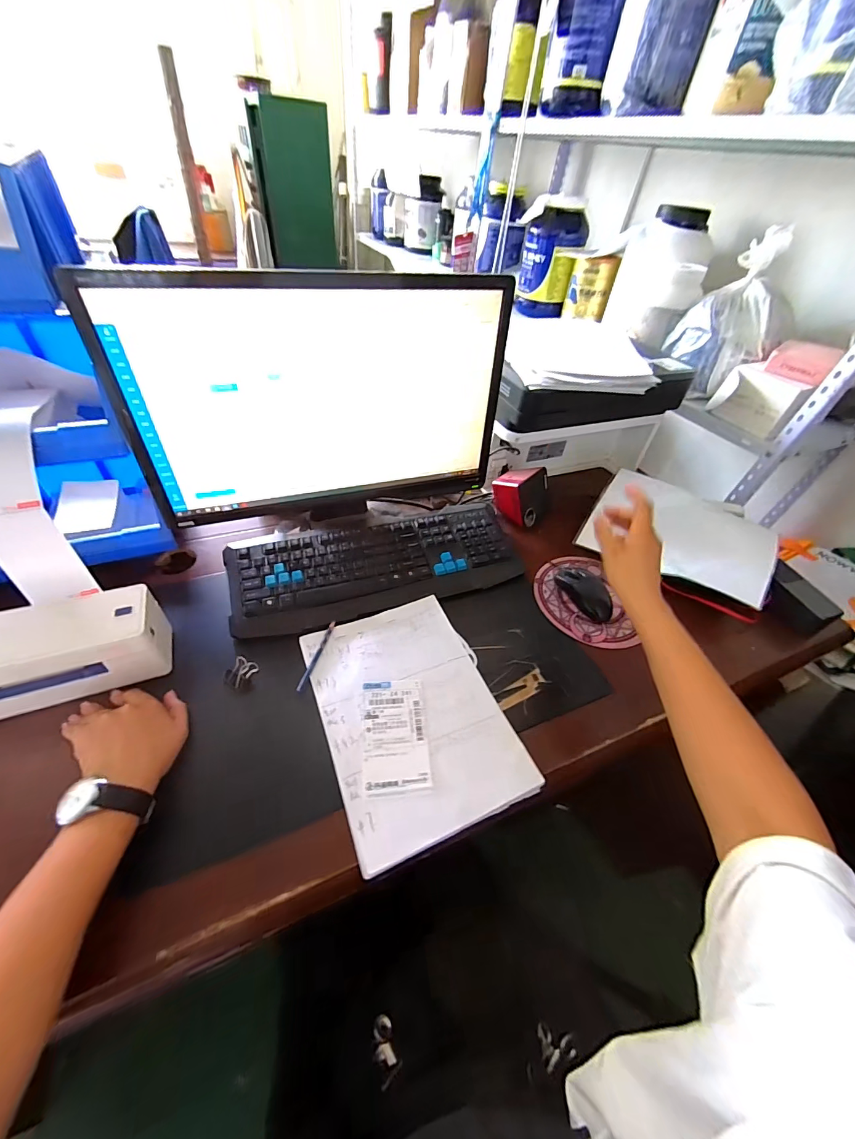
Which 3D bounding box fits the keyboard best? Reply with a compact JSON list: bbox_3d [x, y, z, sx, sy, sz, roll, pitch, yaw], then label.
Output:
[{"bbox_3d":[-0.072,-0.016,0.658,0.451,0.031,0.175,-10,48,-17],"label":"keyboard"}]

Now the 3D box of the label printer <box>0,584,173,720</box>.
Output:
[{"bbox_3d":[-0.427,0.097,0.472,0.202,0.087,0.088,-12,49,-18],"label":"label printer"}]

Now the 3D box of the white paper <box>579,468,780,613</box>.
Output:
[{"bbox_3d":[0.454,-0.063,0.730,0.290,0.059,0.221,29,49,19],"label":"white paper"}]

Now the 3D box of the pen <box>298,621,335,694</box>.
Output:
[{"bbox_3d":[-0.150,0.114,0.550,0.009,0.006,0.108,14,46,6],"label":"pen"}]

